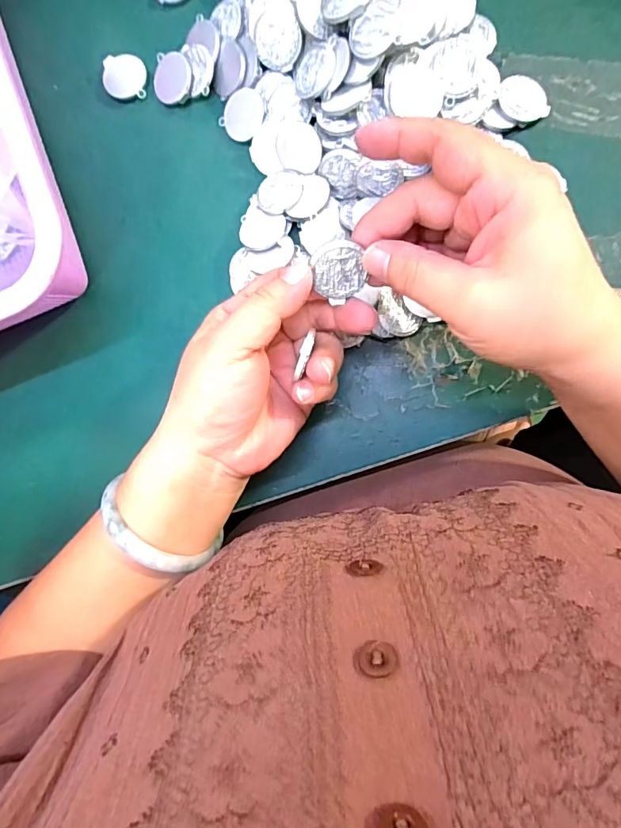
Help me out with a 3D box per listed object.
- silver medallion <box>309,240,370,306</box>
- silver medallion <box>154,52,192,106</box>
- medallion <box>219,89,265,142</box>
[{"bbox_3d":[0.013,-0.067,0.220,0.023,0.029,0.004,-10,46,1],"label":"silver medallion"},{"bbox_3d":[-0.090,-0.217,0.304,0.029,0.004,0.029,13,107,21],"label":"silver medallion"},{"bbox_3d":[-0.042,-0.189,0.297,0.032,0.004,0.029,42,111,14],"label":"medallion"}]

